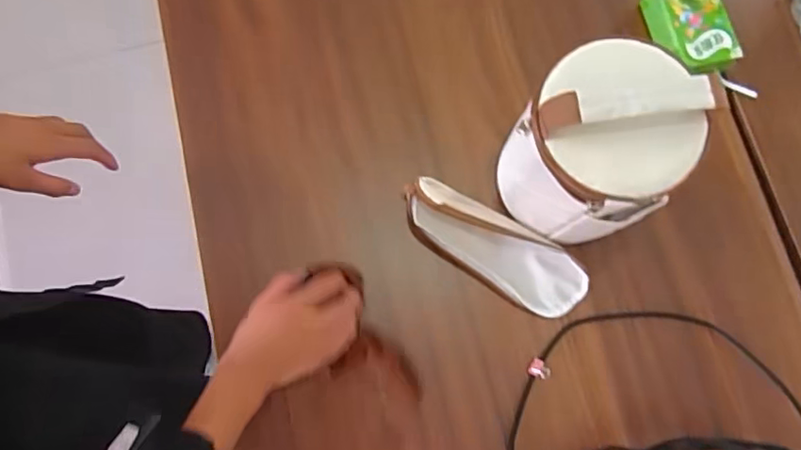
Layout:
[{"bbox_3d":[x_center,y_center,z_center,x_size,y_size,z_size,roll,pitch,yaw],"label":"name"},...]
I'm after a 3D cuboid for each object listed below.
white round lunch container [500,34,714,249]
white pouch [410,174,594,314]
[{"bbox_3d":[0.163,-0.061,0.503,0.126,0.205,0.125,0,78,0],"label":"white round lunch container"},{"bbox_3d":[0.096,0.022,0.574,0.205,0.036,0.073,30,77,5],"label":"white pouch"}]

